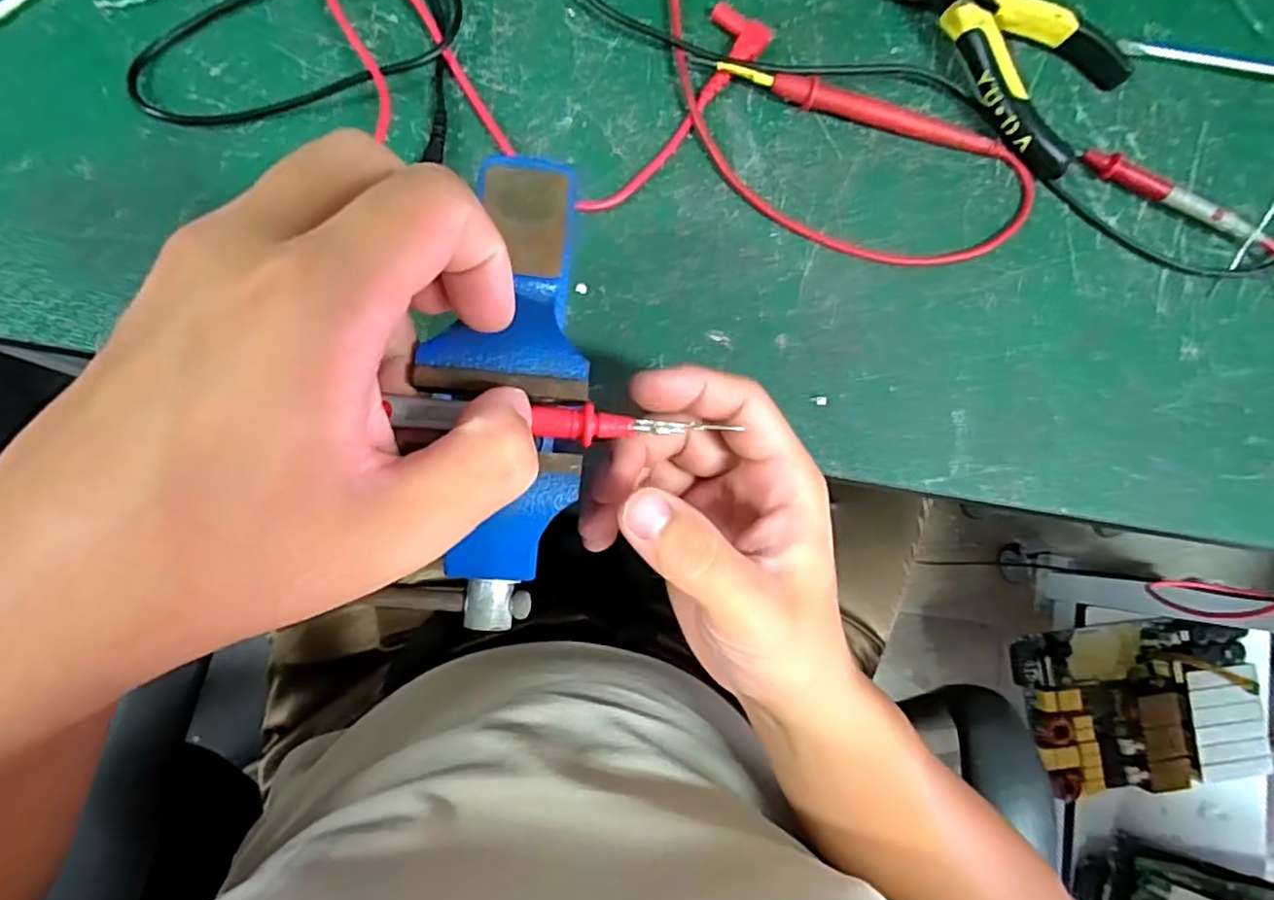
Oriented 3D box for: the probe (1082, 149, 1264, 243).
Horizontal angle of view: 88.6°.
[{"bbox_3d":[0.277,-0.128,0.337,0.100,0.014,0.013,25,81,-4],"label":"probe"}]

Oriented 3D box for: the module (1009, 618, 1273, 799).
[{"bbox_3d":[0.698,0.355,0.907,0.334,0.047,0.221,-2,83,-7],"label":"module"}]

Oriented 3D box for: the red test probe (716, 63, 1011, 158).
[{"bbox_3d":[0.114,-0.166,0.321,0.150,0.014,0.010,10,82,-6],"label":"red test probe"}]

